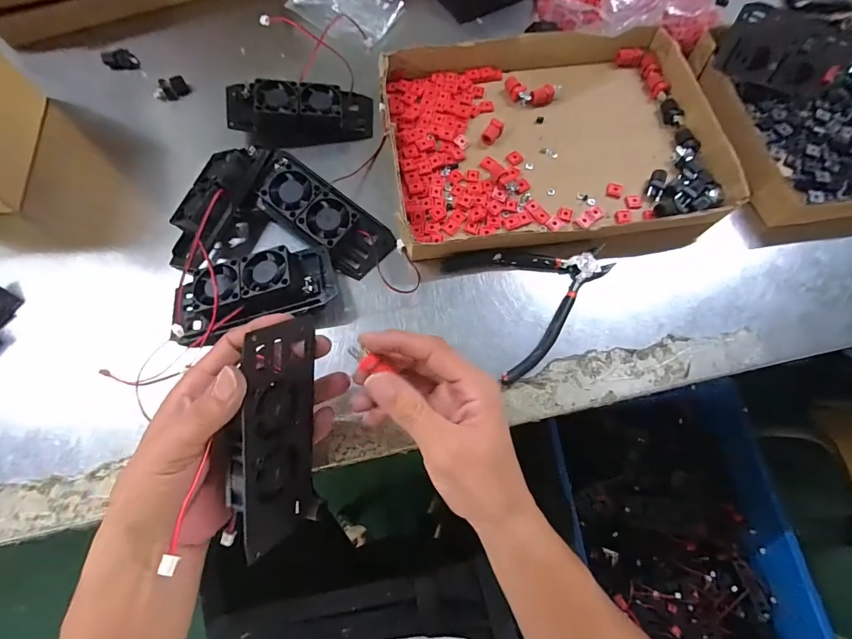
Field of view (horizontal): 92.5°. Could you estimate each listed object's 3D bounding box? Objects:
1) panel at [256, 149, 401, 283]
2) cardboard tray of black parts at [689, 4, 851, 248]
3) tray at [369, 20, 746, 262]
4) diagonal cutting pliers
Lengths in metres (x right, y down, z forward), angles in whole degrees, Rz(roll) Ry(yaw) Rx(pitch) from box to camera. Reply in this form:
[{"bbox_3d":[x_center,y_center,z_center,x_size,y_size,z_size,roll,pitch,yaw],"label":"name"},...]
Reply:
[{"bbox_3d":[-0.092,-0.092,0.364,0.127,0.030,0.056,38,78,-6],"label":"panel"},{"bbox_3d":[0.456,-0.214,0.402,0.331,0.049,0.255,-6,71,-2],"label":"cardboard tray of black parts"},{"bbox_3d":[0.121,-0.180,0.406,0.317,0.038,0.260,-8,71,-3],"label":"tray"},{"bbox_3d":[0.099,-0.029,0.354,0.132,0.013,0.118,-25,73,-9],"label":"diagonal cutting pliers"}]

